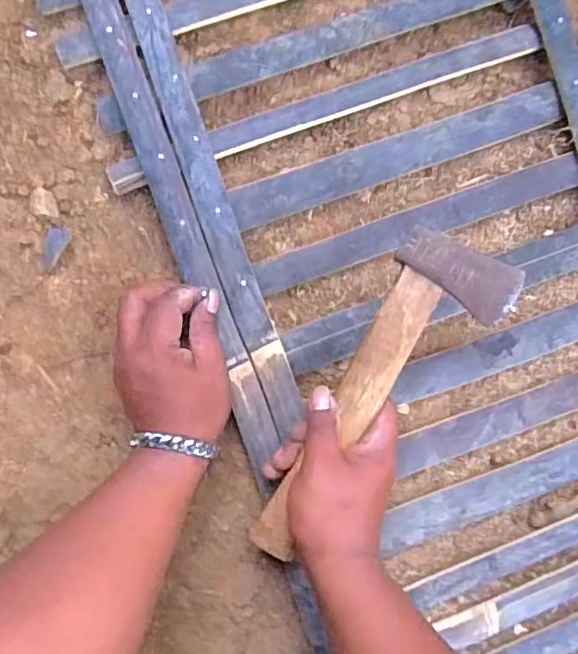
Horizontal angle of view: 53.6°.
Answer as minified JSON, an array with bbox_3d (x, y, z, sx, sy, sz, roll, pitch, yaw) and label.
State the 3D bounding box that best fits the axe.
[{"bbox_3d":[0.059,0.057,0.426,0.083,0.022,0.272,33,95,-7],"label":"axe"}]

